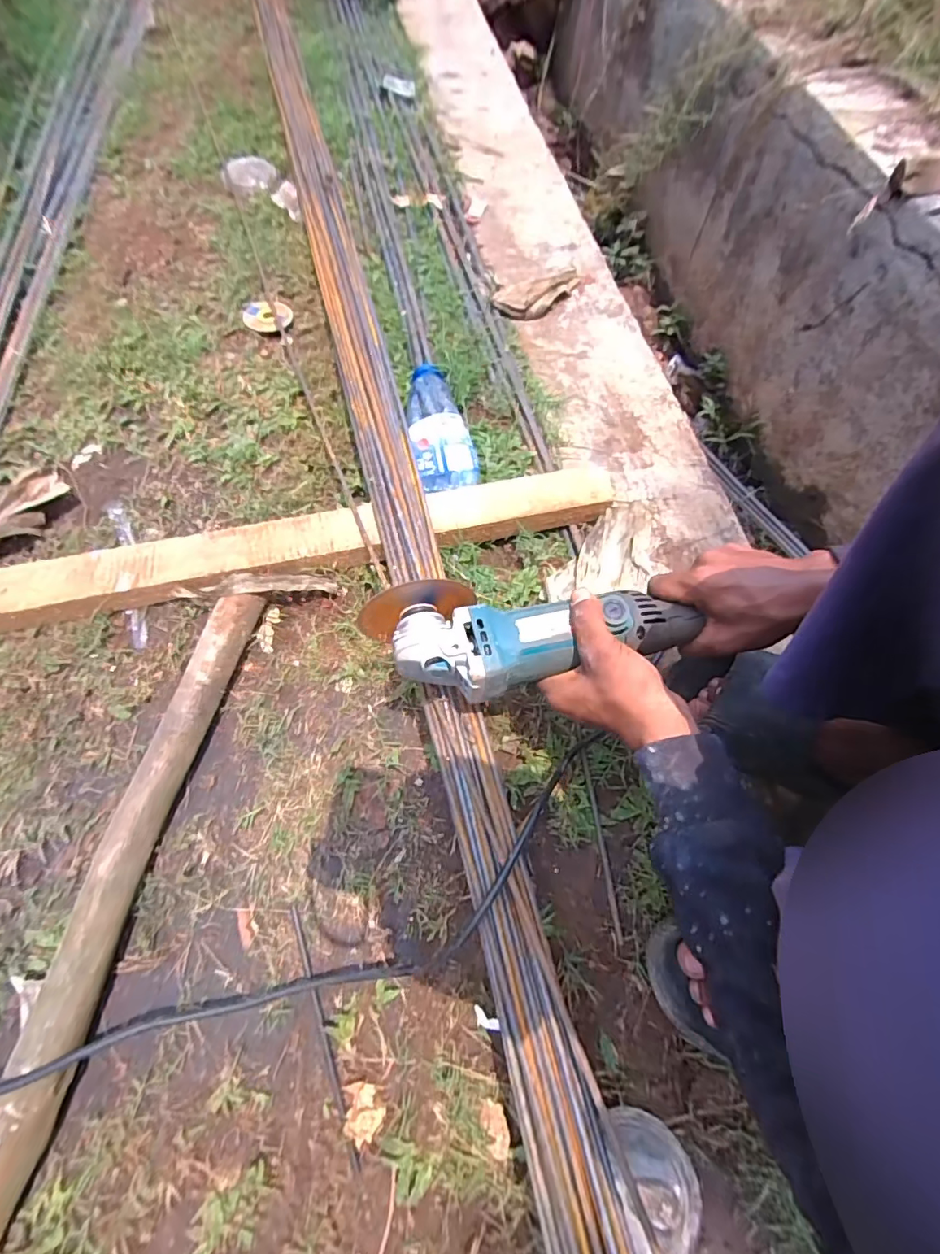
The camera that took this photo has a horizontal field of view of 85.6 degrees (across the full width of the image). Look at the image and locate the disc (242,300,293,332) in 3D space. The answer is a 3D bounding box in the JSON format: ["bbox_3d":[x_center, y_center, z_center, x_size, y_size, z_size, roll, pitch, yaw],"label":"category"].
[{"bbox_3d":[-0.291,-0.447,0.728,0.069,0.006,0.067,-6,67,-6],"label":"disc"}]

